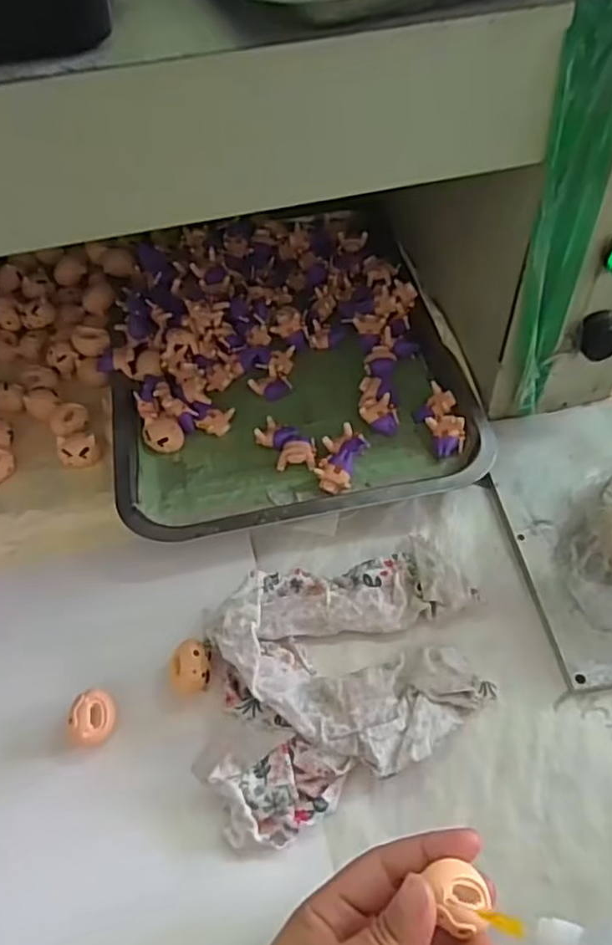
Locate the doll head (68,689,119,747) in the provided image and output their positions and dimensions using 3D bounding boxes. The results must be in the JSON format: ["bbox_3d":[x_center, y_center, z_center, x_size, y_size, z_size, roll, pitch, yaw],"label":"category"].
[{"bbox_3d":[-0.120,0.142,0.378,0.027,0.031,0.022,-38,59,-23],"label":"doll head"}]

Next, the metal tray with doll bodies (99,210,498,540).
[{"bbox_3d":[-0.022,-0.098,0.526,0.262,0.033,0.314,-12,58,-7],"label":"metal tray with doll bodies"}]

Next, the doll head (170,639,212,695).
[{"bbox_3d":[-0.068,0.117,0.391,0.026,0.027,0.023,-24,50,-15],"label":"doll head"}]

